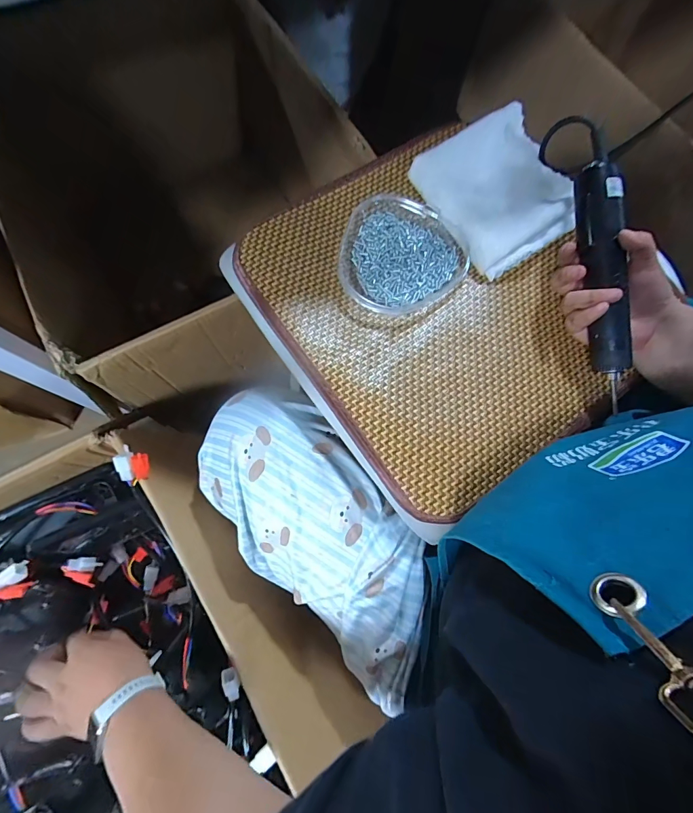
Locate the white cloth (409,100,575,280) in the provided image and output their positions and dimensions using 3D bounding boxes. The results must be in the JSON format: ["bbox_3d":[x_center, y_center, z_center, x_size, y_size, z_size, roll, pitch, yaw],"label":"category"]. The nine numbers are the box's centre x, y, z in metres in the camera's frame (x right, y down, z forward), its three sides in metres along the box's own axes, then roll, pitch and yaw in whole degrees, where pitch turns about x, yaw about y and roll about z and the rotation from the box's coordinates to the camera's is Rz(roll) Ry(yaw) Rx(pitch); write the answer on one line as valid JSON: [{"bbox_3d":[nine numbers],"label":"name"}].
[{"bbox_3d":[0.171,-0.242,0.426,0.137,0.042,0.160,-30,76,-10],"label":"white cloth"}]

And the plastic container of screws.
[{"bbox_3d":[0.056,-0.172,0.422,0.141,0.020,0.135,0,73,-1],"label":"plastic container of screws"}]

